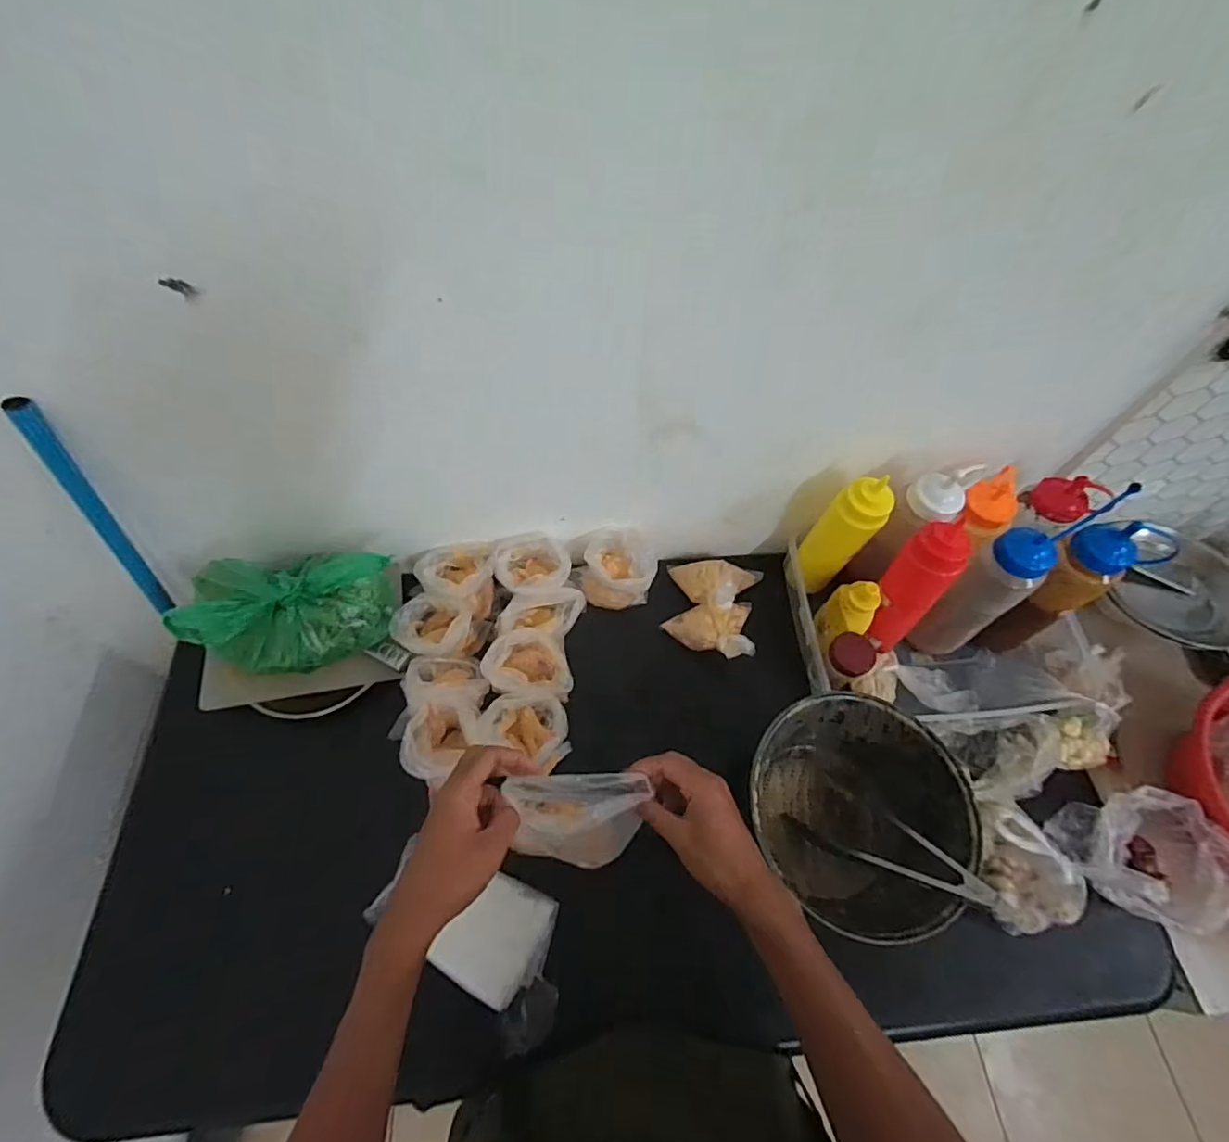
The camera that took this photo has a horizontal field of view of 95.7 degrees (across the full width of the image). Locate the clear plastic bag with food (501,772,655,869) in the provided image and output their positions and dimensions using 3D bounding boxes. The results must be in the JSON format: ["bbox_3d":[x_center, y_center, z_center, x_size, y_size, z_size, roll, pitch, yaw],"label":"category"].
[{"bbox_3d":[-0.029,0.214,0.479,0.119,0.043,0.068,-1,60,-4],"label":"clear plastic bag with food"}]

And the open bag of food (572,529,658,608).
[{"bbox_3d":[0.000,-0.002,0.801,0.114,0.082,0.085,7,60,1],"label":"open bag of food"}]

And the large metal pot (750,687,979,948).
[{"bbox_3d":[0.267,0.271,0.641,0.218,0.162,0.202,2,60,-3],"label":"large metal pot"}]

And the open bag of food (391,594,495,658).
[{"bbox_3d":[-0.238,0.081,0.754,0.114,0.074,0.080,13,60,4],"label":"open bag of food"}]

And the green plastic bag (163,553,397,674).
[{"bbox_3d":[-0.386,0.051,0.673,0.212,0.133,0.130,2,60,-2],"label":"green plastic bag"}]

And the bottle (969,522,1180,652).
[{"bbox_3d":[0.551,0.025,0.695,0.069,0.249,0.054,14,60,5],"label":"bottle"}]

